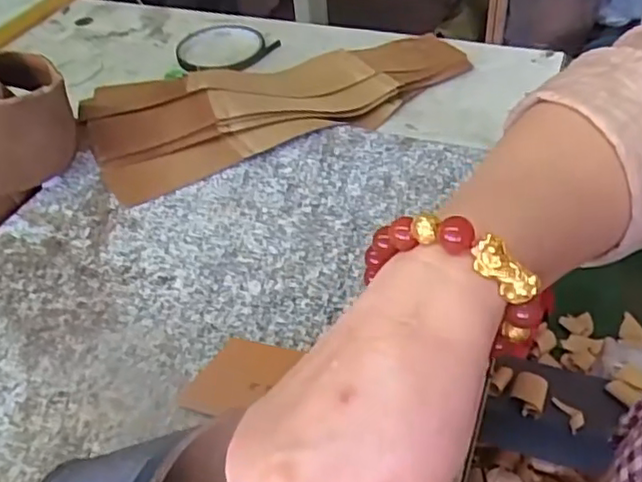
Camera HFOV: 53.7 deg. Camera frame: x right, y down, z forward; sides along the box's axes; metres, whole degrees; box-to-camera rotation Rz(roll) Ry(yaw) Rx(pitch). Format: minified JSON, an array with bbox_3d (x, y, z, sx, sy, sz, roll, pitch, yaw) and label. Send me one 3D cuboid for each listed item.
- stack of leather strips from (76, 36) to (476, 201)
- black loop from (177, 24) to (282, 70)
[{"bbox_3d":[-0.028,-0.129,0.530,0.328,0.038,0.156,-23,47,-18],"label":"stack of leather strips"},{"bbox_3d":[-0.102,-0.192,0.617,0.098,0.012,0.089,33,55,32],"label":"black loop"}]

